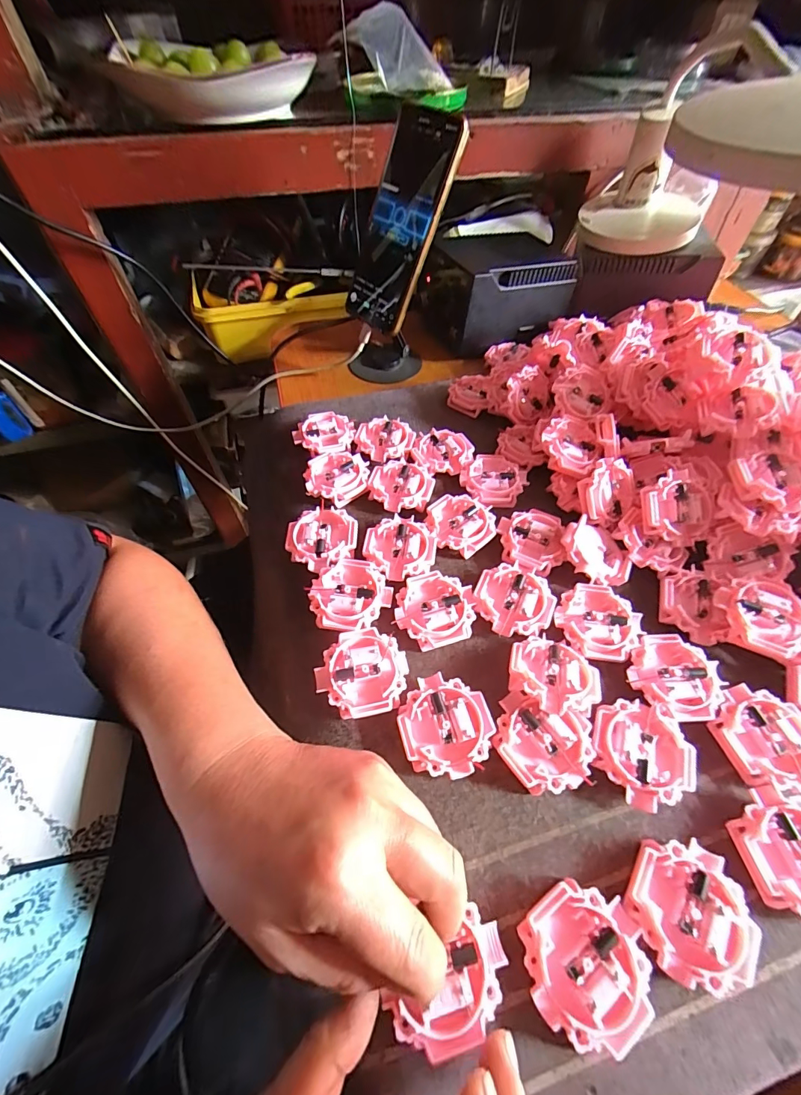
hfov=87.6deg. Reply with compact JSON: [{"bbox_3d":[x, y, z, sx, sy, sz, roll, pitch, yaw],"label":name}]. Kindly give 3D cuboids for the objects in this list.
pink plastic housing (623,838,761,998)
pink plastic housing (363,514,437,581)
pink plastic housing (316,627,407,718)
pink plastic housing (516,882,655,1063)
[{"bbox_3d":[0.136,0.172,0.199,0.051,0.016,0.053,-18,57,-13],"label":"pink plastic housing"},{"bbox_3d":[0.000,-0.001,0.313,0.051,0.011,0.054,0,55,-1],"label":"pink plastic housing"},{"bbox_3d":[-0.024,0.077,0.259,0.054,0.012,0.051,0,55,-1],"label":"pink plastic housing"},{"bbox_3d":[0.083,0.186,0.188,0.054,0.015,0.051,-29,60,-20],"label":"pink plastic housing"}]

